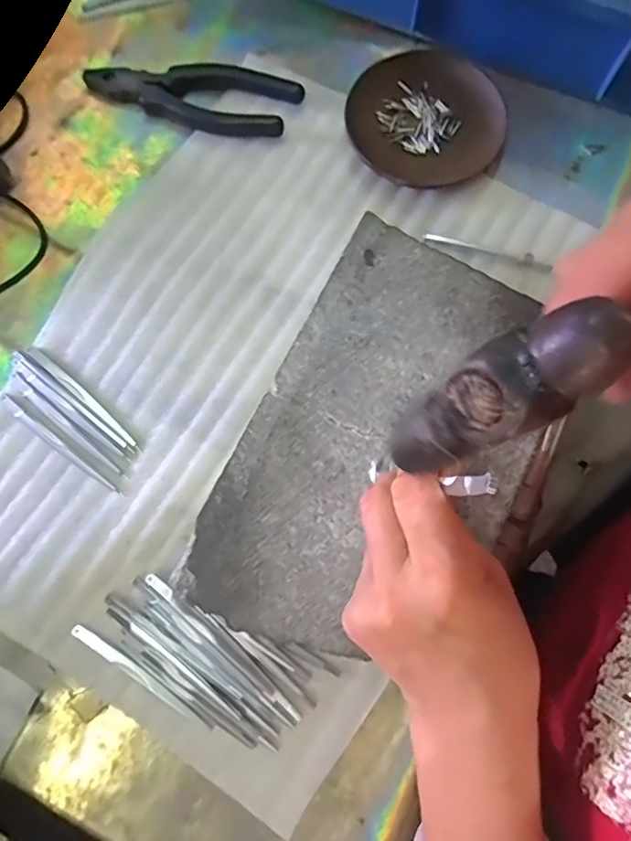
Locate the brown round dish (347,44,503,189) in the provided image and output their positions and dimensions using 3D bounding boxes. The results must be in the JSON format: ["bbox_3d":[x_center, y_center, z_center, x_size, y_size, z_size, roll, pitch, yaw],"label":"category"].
[{"bbox_3d":[0.081,-0.225,0.392,0.110,0.011,0.114,0,78,1],"label":"brown round dish"}]

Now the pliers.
[{"bbox_3d":[-0.095,-0.246,0.399,0.162,0.015,0.050,12,79,3],"label":"pliers"}]

